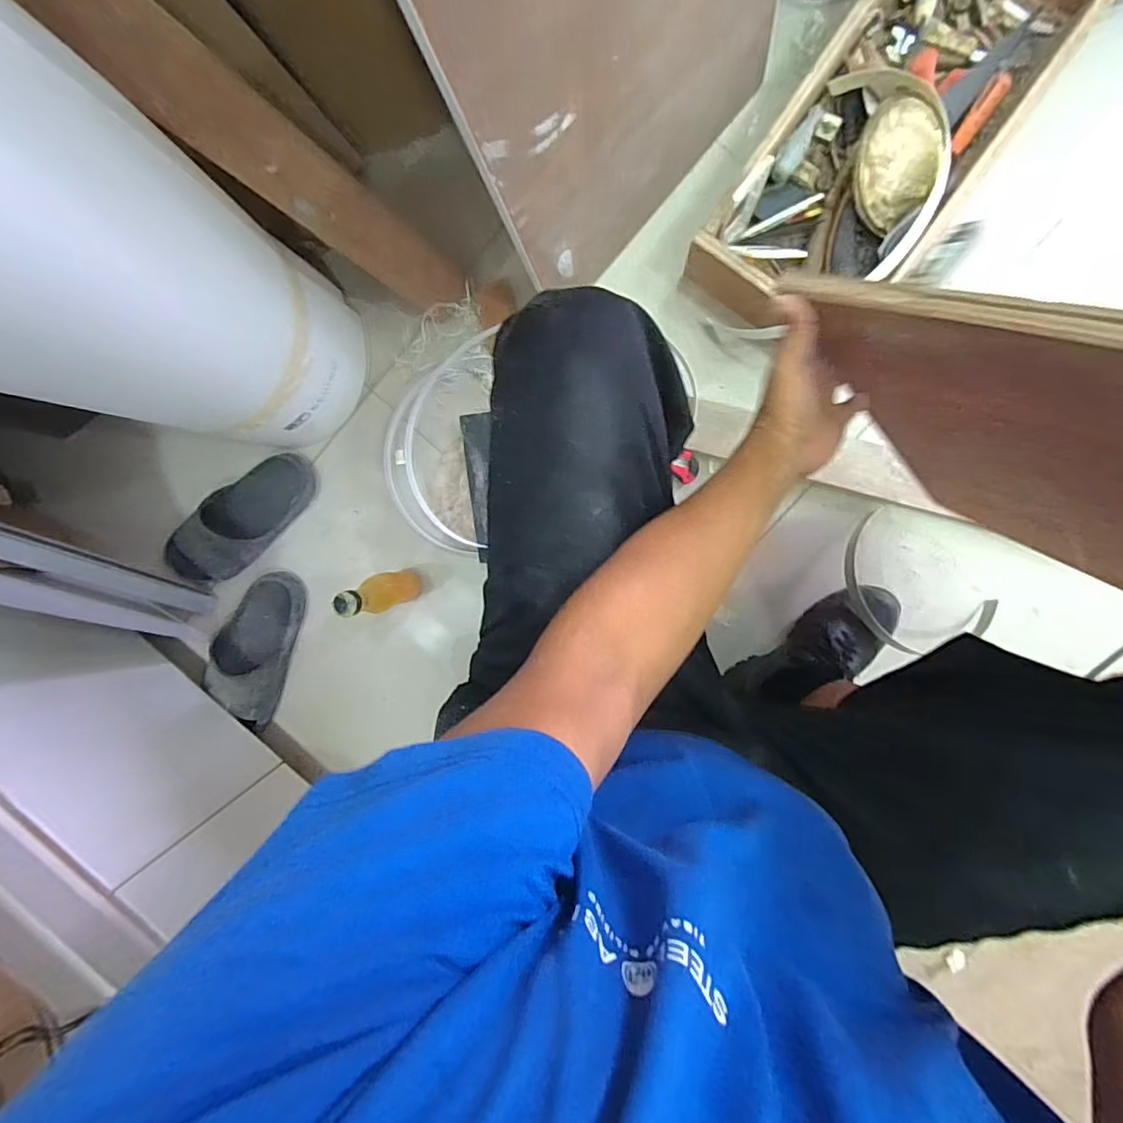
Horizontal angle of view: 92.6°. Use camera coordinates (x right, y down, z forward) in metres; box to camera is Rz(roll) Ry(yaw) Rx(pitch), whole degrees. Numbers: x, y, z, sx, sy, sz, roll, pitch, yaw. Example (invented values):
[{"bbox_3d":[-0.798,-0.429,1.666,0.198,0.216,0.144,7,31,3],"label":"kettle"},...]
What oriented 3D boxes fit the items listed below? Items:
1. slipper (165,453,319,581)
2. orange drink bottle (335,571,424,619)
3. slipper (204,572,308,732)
[{"bbox_3d":[-0.495,-0.059,0.821,0.270,0.075,0.104,-37,91,7],"label":"slipper"},{"bbox_3d":[-0.246,0.042,0.751,0.048,0.200,0.054,-16,93,6],"label":"orange drink bottle"},{"bbox_3d":[-0.486,0.137,0.850,0.106,0.058,0.247,17,96,3],"label":"slipper"}]

